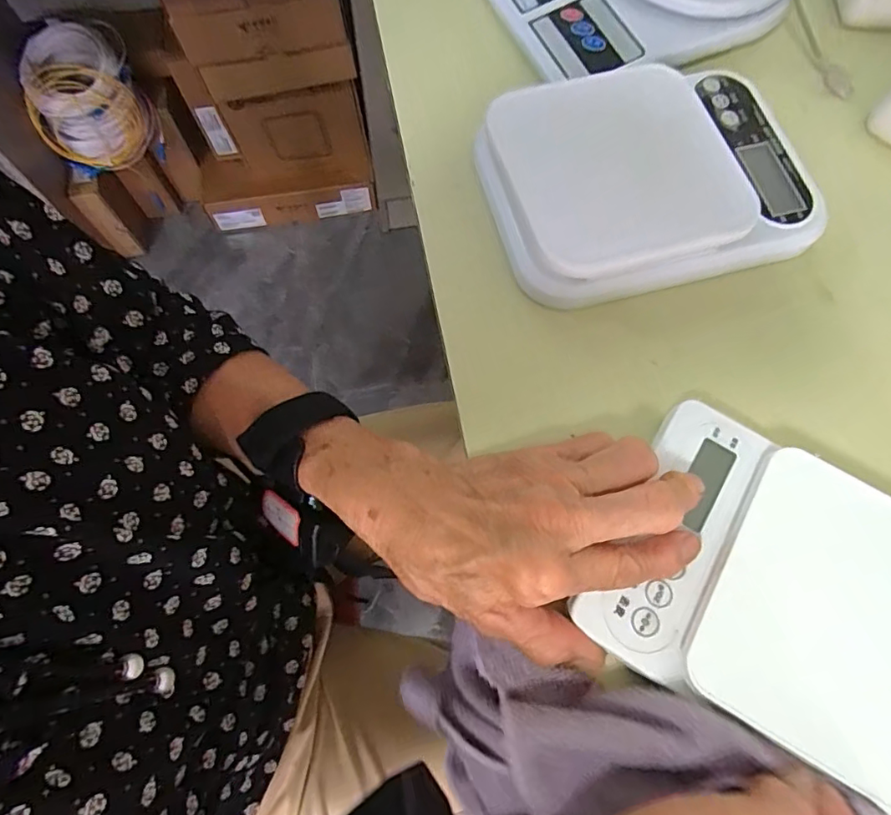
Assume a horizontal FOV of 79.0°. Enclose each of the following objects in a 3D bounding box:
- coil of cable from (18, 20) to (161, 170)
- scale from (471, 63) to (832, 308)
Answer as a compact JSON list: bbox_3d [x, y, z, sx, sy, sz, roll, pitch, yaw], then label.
[{"bbox_3d":[-0.651,-0.557,0.983,0.195,0.165,0.188,0,71,-1],"label":"coil of cable"},{"bbox_3d":[0.124,-0.145,0.335,0.200,0.035,0.145,-14,72,-6],"label":"scale"}]

